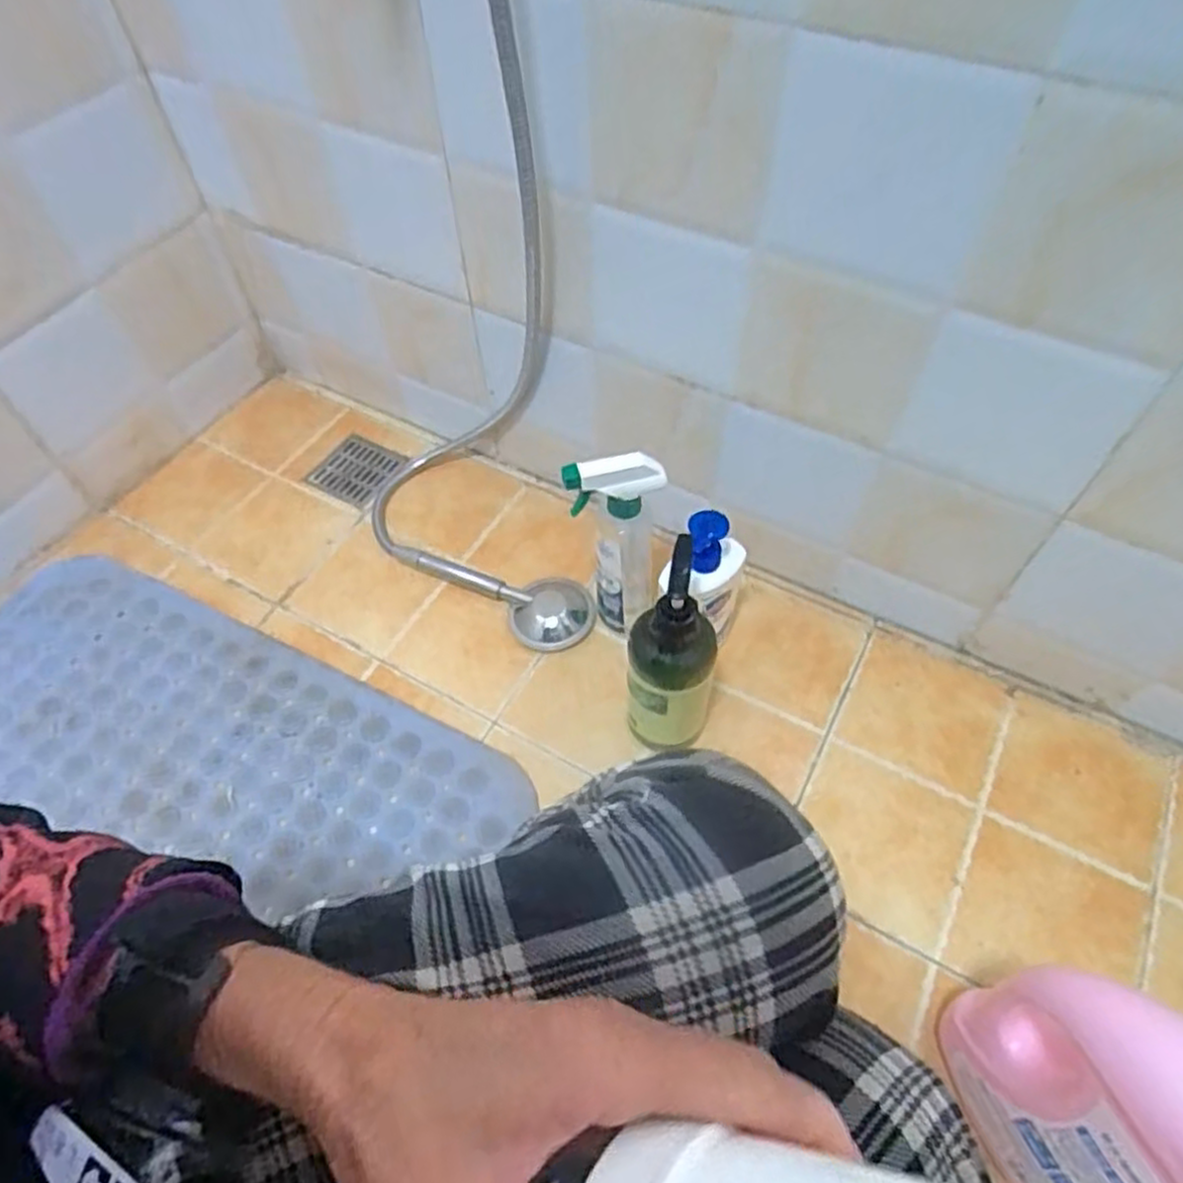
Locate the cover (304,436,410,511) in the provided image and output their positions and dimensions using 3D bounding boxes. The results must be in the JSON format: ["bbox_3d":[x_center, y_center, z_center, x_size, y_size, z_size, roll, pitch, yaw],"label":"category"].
[{"bbox_3d":[-0.304,-0.158,0.994,0.101,0.011,0.098,24,60,17],"label":"cover"}]

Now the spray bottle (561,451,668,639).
[{"bbox_3d":[0.026,-0.037,0.744,0.084,0.243,0.049,-19,58,-11],"label":"spray bottle"}]

